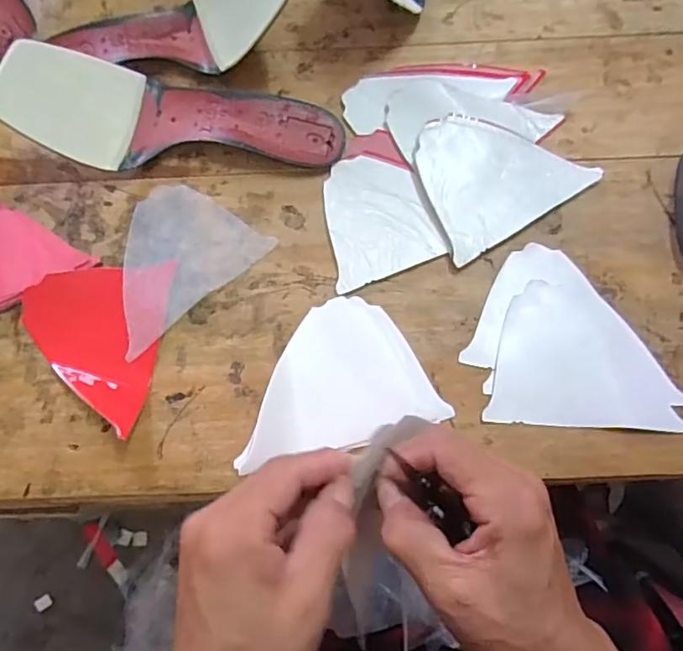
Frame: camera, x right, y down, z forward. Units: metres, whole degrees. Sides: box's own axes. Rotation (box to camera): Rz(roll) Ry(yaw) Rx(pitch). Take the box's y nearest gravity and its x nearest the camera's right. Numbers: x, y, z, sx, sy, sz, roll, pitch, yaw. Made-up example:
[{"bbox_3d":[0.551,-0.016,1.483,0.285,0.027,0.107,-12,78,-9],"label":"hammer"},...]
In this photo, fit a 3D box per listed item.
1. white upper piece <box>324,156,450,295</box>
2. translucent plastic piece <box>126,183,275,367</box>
[{"bbox_3d":[0.023,-0.084,0.429,0.081,0.007,0.101,-20,72,-5],"label":"white upper piece"},{"bbox_3d":[-0.131,-0.053,0.421,0.122,0.005,0.099,-41,75,-12],"label":"translucent plastic piece"}]

